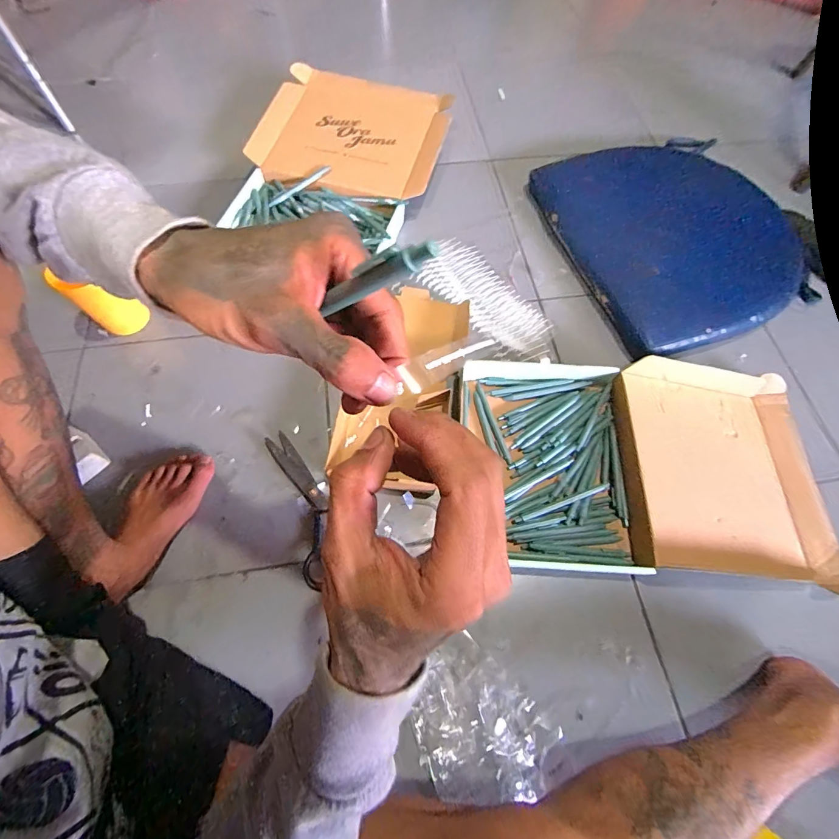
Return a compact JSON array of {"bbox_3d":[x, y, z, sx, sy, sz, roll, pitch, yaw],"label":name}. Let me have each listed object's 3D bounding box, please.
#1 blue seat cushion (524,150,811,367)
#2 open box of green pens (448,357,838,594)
[{"bbox_3d":[0.486,-0.370,0.769,0.402,0.064,0.487,-18,72,3],"label":"blue seat cushion"},{"bbox_3d":[0.327,0.067,0.607,0.556,0.064,0.327,5,67,0],"label":"open box of green pens"}]

